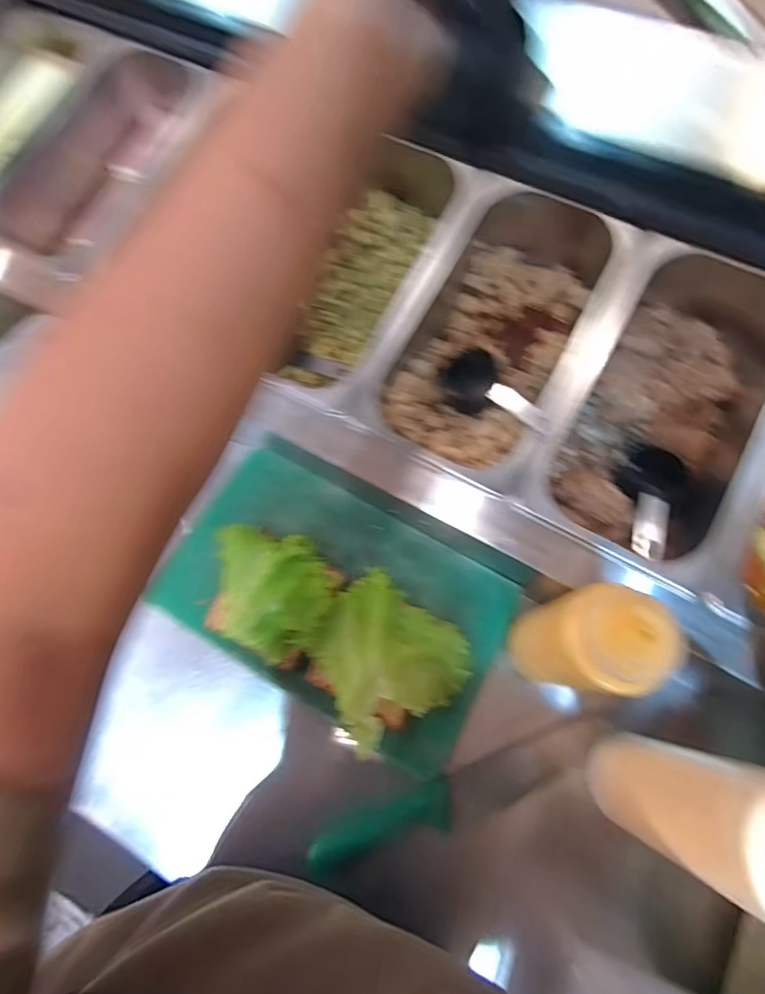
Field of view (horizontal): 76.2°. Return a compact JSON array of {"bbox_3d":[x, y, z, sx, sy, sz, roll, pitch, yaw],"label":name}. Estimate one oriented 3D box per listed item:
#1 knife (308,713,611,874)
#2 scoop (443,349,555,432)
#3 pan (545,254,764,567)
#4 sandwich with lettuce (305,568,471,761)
[{"bbox_3d":[0.077,0.270,0.441,0.284,0.020,0.045,-22,71,-6],"label":"knife"},{"bbox_3d":[0.115,-0.094,0.482,0.049,0.048,0.129,-32,44,-9],"label":"scoop"},{"bbox_3d":[0.277,-0.090,0.472,0.146,0.097,0.321,29,74,11],"label":"pan"},{"bbox_3d":[0.001,0.146,0.446,0.124,0.045,0.131,-42,75,-12],"label":"sandwich with lettuce"}]

